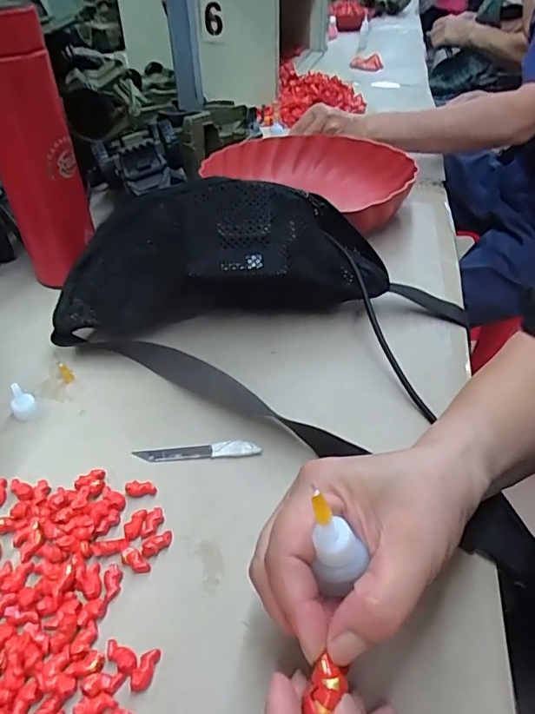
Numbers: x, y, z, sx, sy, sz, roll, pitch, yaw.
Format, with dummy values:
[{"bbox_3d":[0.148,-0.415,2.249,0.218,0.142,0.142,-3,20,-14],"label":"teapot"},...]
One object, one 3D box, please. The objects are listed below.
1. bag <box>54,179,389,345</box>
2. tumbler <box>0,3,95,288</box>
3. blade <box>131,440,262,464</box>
[{"bbox_3d":[-0.034,-0.069,0.404,0.265,0.111,0.063,-7,41,-8],"label":"bag"},{"bbox_3d":[-0.201,-0.167,0.443,0.065,0.229,0.059,-17,43,-19],"label":"tumbler"},{"bbox_3d":[-0.046,0.061,0.333,0.080,0.006,0.010,-2,40,-2],"label":"blade"}]

